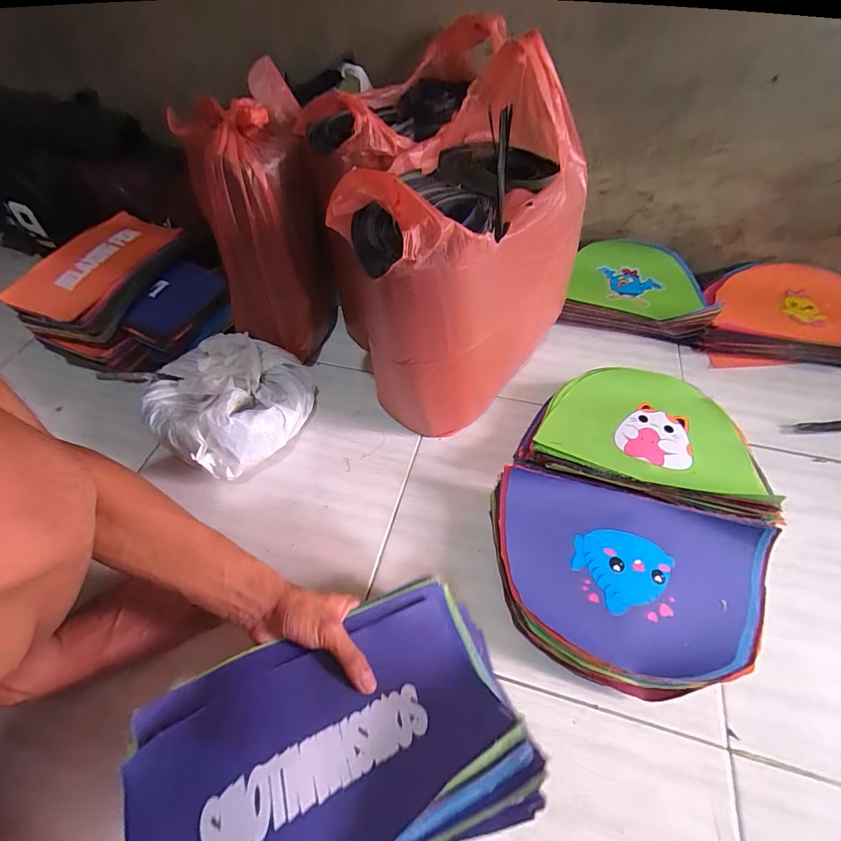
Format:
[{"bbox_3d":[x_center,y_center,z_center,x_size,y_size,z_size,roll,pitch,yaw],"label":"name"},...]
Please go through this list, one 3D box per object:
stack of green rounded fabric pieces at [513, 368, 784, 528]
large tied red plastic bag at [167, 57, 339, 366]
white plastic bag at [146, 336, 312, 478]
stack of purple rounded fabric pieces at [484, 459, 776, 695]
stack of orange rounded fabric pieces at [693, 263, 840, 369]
[{"bbox_3d":[0.314,0.023,0.598,0.298,0.056,0.210,15,54,13],"label":"stack of green rounded fabric pieces"},{"bbox_3d":[-0.234,-0.273,0.651,0.167,0.367,0.210,-13,53,-9],"label":"large tied red plastic bag"},{"bbox_3d":[-0.288,-0.034,0.640,0.229,0.111,0.220,22,56,17],"label":"white plastic bag"},{"bbox_3d":[0.232,0.188,0.486,0.309,0.061,0.209,12,53,10],"label":"stack of purple rounded fabric pieces"},{"bbox_3d":[0.659,-0.182,0.732,0.316,0.074,0.203,8,53,8],"label":"stack of orange rounded fabric pieces"}]

